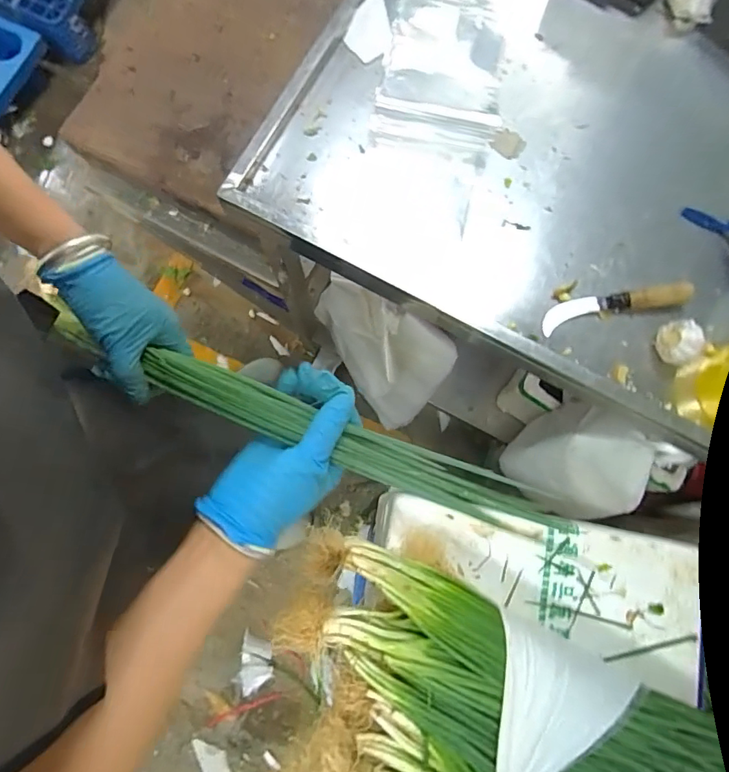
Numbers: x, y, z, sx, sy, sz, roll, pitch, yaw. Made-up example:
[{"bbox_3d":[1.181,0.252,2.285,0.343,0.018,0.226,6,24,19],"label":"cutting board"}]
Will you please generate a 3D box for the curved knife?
[{"bbox_3d":[0.304,-0.101,0.591,0.173,0.027,0.035,-13,79,-3],"label":"curved knife"}]

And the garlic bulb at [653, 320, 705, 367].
[{"bbox_3d":[0.369,-0.051,0.574,0.040,0.043,0.052,-18,80,-4],"label":"garlic bulb"}]

